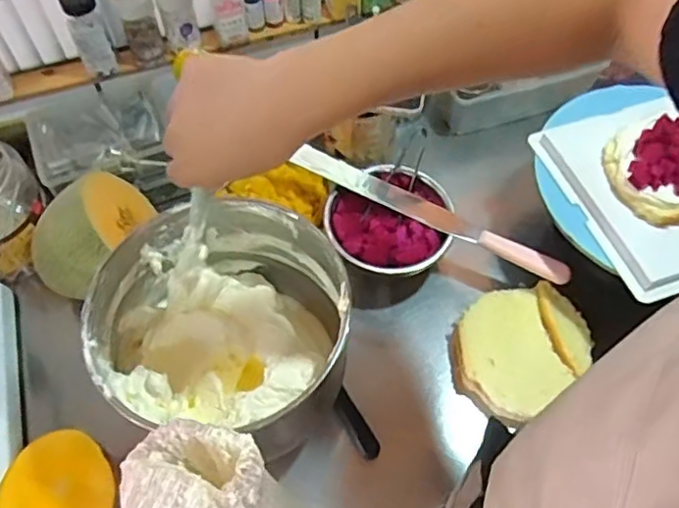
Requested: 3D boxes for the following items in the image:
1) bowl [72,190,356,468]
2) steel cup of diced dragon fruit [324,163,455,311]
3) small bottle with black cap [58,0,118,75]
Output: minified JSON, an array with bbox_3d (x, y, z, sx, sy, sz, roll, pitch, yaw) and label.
[{"bbox_3d":[-0.105,0.066,0.594,0.217,0.162,0.205,0,58,0],"label":"bowl"},{"bbox_3d":[0.062,-0.021,0.783,0.149,0.090,0.142,0,58,0],"label":"steel cup of diced dragon fruit"},{"bbox_3d":[-0.297,-0.263,0.745,0.040,0.104,0.032,-27,62,-16],"label":"small bottle with black cap"}]

